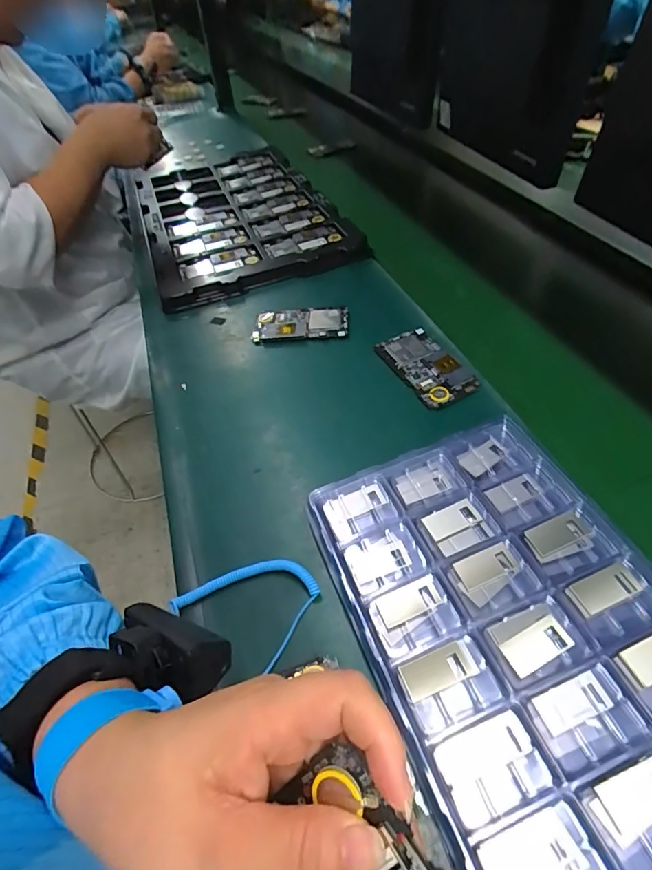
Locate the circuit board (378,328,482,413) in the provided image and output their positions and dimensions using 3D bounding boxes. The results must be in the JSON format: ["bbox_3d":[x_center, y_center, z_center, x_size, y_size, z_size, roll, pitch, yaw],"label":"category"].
[{"bbox_3d":[0.115,-0.078,0.521,0.066,0.012,0.121,-24,51,-16],"label":"circuit board"}]

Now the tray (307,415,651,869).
[{"bbox_3d":[0.146,0.158,0.291,0.207,0.037,0.381,-20,50,-12],"label":"tray"}]

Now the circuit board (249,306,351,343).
[{"bbox_3d":[-0.033,-0.148,0.603,0.123,0.012,0.058,-3,48,2],"label":"circuit board"}]

